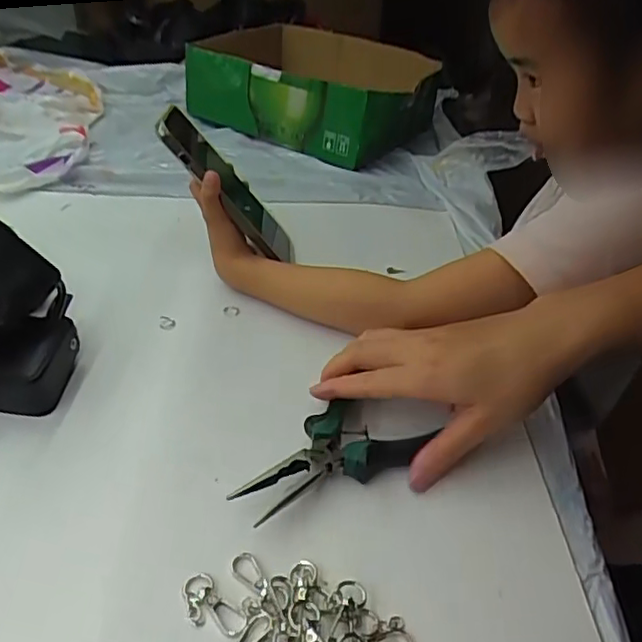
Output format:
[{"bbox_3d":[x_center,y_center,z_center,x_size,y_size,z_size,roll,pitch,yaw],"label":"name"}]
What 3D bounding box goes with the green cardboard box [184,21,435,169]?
[{"bbox_3d":[-0.013,-0.326,0.856,0.299,0.110,0.271,20,39,20],"label":"green cardboard box"}]

